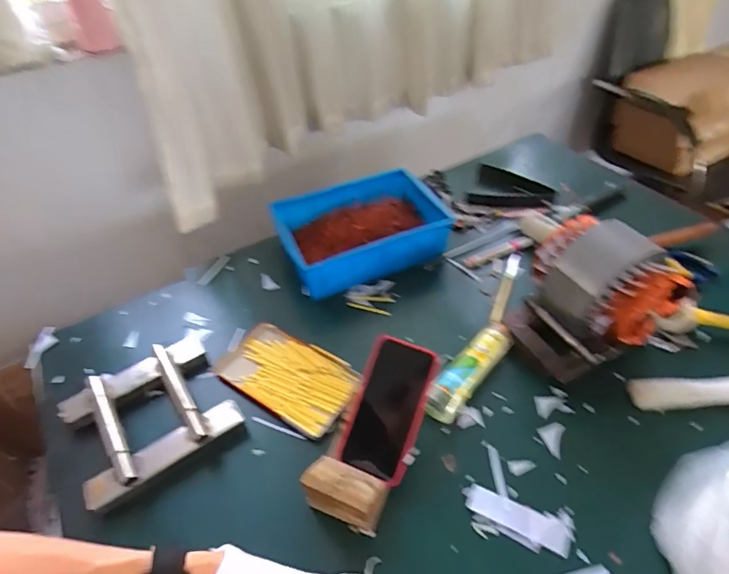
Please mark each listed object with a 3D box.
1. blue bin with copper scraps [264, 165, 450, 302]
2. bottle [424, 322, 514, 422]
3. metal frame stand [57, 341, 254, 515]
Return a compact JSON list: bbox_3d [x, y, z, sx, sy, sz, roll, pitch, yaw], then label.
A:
[{"bbox_3d":[-0.007,-0.103,0.859,0.289,0.095,0.193,-17,47,-13],"label":"blue bin with copper scraps"},{"bbox_3d":[0.151,0.116,0.655,0.048,0.034,0.192,31,55,29],"label":"bottle"},{"bbox_3d":[-0.288,0.170,0.618,0.193,0.044,0.183,-27,50,-21],"label":"metal frame stand"}]

